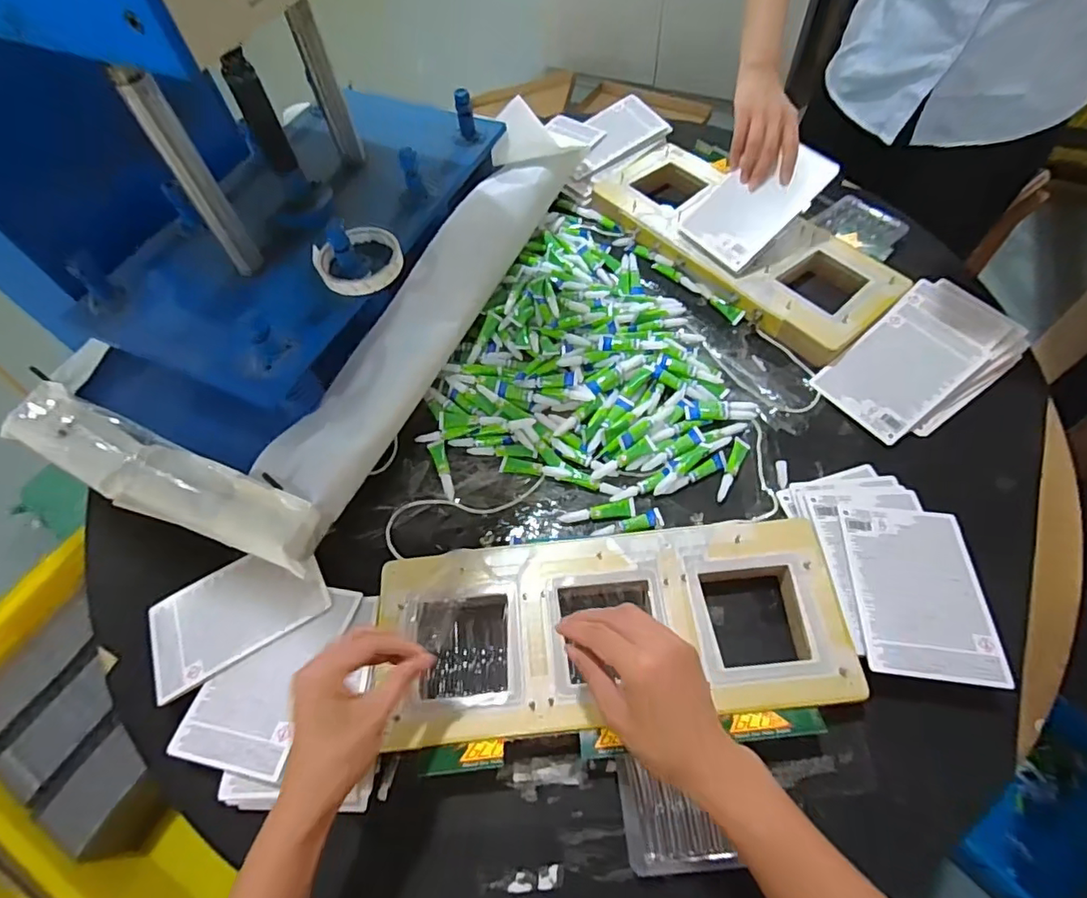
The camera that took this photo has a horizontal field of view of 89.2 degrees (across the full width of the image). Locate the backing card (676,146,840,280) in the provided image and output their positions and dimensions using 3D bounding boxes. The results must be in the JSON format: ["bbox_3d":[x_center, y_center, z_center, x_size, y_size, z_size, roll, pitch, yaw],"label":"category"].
[{"bbox_3d":[0.276,-0.323,0.723,0.172,0.015,0.113,-45,66,11],"label":"backing card"}]

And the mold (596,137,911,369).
[{"bbox_3d":[0.265,-0.293,0.776,0.179,0.049,0.438,-37,64,-18],"label":"mold"}]

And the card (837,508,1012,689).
[{"bbox_3d":[0.354,0.130,0.522,0.114,0.008,0.167,5,54,7],"label":"card"}]

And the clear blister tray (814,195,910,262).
[{"bbox_3d":[0.448,-0.316,0.774,0.110,0.022,0.131,34,66,21],"label":"clear blister tray"}]

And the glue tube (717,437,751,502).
[{"bbox_3d":[0.212,0.023,0.617,0.018,0.009,0.081,21,62,15],"label":"glue tube"}]

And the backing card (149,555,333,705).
[{"bbox_3d":[-0.309,0.161,0.557,0.167,0.013,0.115,-28,51,-15],"label":"backing card"}]

